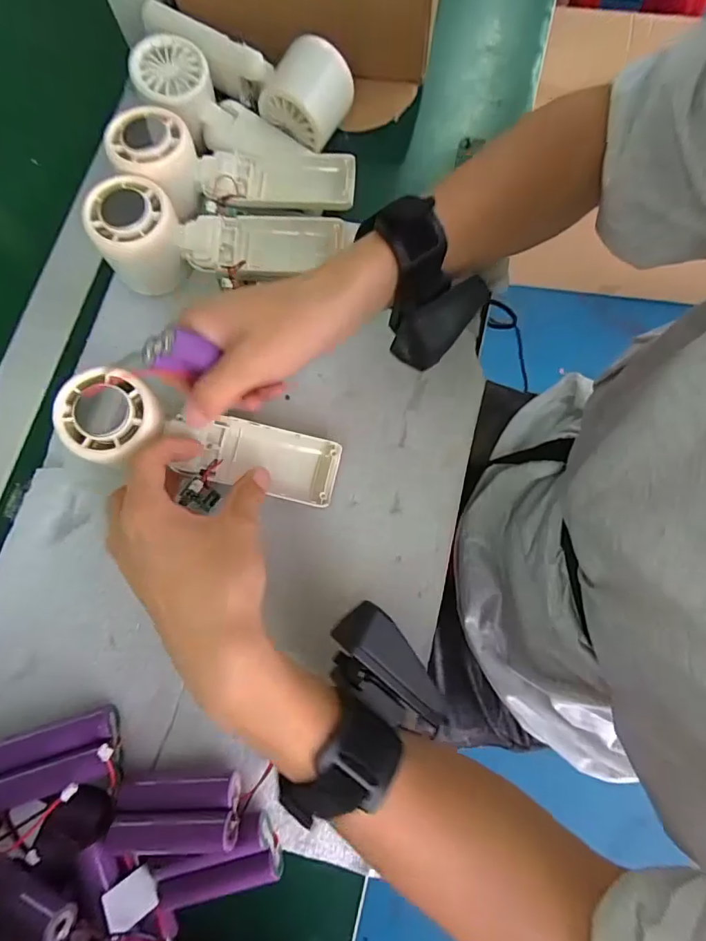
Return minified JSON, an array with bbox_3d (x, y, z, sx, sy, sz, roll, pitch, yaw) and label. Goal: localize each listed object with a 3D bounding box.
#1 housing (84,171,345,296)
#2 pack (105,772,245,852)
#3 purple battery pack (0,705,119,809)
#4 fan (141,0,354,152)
[{"bbox_3d":[-0.089,-0.160,0.326,0.160,0.057,0.063,-8,76,-1],"label":"housing"},{"bbox_3d":[-0.096,0.184,0.258,0.070,0.019,0.032,-4,76,0],"label":"pack"},{"bbox_3d":[-0.168,0.162,0.268,0.069,0.016,0.036,-16,76,-3],"label":"purple battery pack"},{"bbox_3d":[-0.078,-0.313,0.368,0.166,0.049,0.059,35,79,10],"label":"fan"}]

